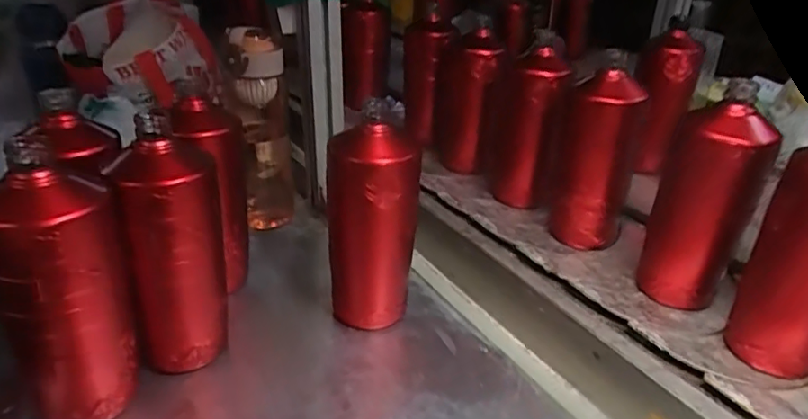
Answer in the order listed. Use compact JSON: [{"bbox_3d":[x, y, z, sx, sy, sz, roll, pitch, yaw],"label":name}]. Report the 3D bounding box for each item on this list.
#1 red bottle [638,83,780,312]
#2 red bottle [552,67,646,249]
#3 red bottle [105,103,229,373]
[{"bbox_3d":[0.288,-0.001,0.543,0.081,0.199,0.064,19,33,30],"label":"red bottle"},{"bbox_3d":[0.222,-0.053,0.654,0.083,0.186,0.071,10,30,17],"label":"red bottle"},{"bbox_3d":[-0.186,0.044,0.470,0.076,0.210,0.075,-10,30,-19],"label":"red bottle"}]

